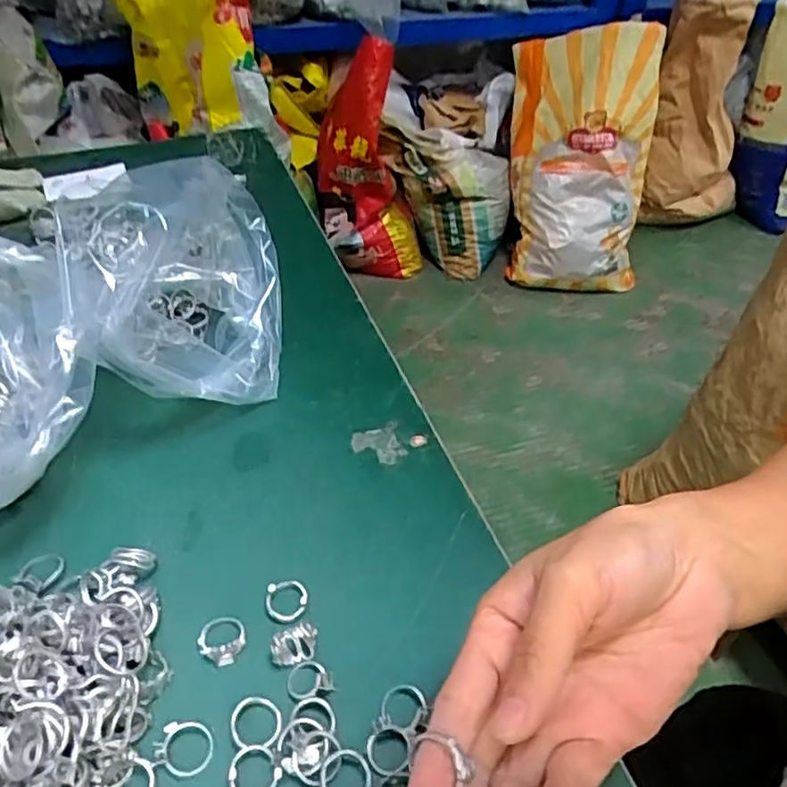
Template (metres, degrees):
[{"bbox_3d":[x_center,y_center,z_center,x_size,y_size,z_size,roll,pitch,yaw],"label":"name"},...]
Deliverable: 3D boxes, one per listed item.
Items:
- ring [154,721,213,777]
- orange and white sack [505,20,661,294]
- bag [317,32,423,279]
[{"bbox_3d":[-0.087,0.148,0.274,0.023,0.004,0.020,5,57,-15],"label":"ring"},{"bbox_3d":[0.492,-0.585,1.699,0.343,0.632,0.120,-1,21,2],"label":"orange and white sack"},{"bbox_3d":[-0.056,-0.566,1.694,0.272,0.565,0.236,-2,44,-6],"label":"bag"}]

